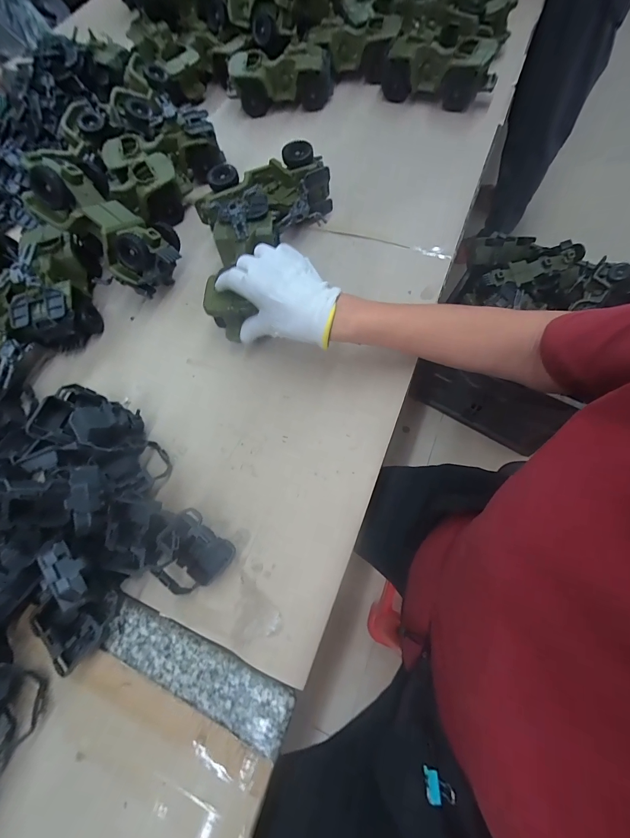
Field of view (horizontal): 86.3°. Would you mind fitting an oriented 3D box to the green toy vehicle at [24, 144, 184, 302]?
[{"bbox_3d":[-0.269,-0.260,0.440,0.181,0.069,0.098,42,74,-13],"label":"green toy vehicle"}]

